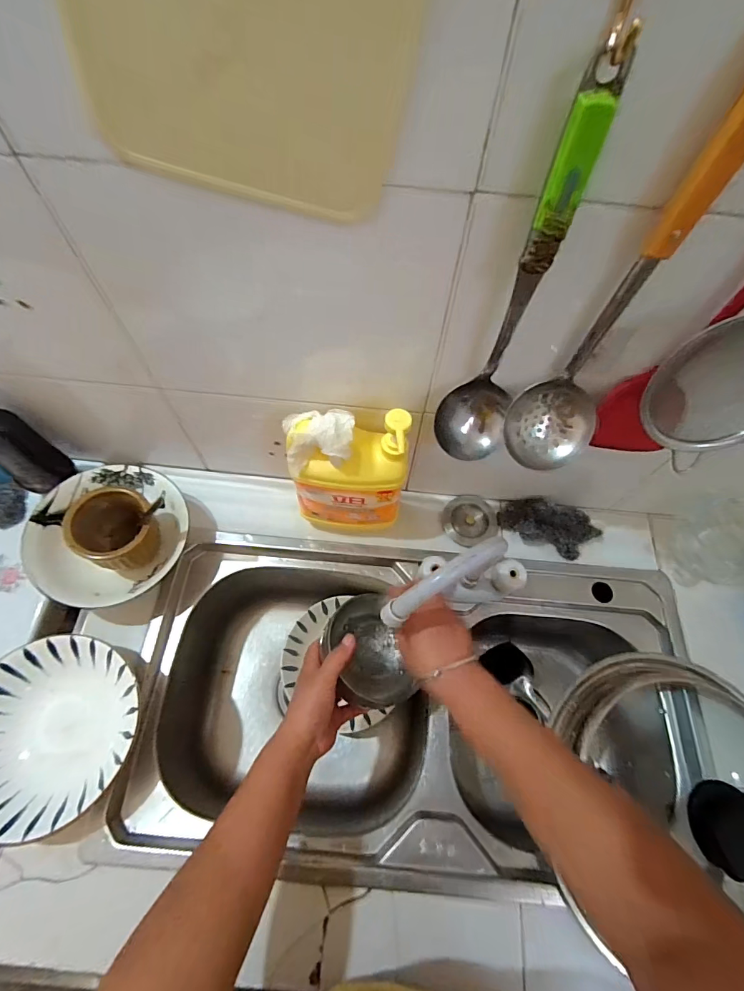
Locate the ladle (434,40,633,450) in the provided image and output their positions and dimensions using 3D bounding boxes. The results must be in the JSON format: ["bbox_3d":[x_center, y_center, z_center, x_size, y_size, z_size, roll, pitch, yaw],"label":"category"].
[{"bbox_3d":[0.116,-0.143,0.362,0.073,0.324,0.061,23,65,9],"label":"ladle"}]

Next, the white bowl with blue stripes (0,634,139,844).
[{"bbox_3d":[-0.377,0.275,0.510,0.193,0.045,0.197,1,64,-2],"label":"white bowl with blue stripes"}]

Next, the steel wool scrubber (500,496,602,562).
[{"bbox_3d":[0.272,0.044,0.659,0.144,0.033,0.072,21,65,8],"label":"steel wool scrubber"}]

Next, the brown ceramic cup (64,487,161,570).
[{"bbox_3d":[-0.335,0.050,0.574,0.087,0.099,0.095,32,67,13],"label":"brown ceramic cup"}]

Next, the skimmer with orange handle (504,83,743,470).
[{"bbox_3d":[0.196,-0.132,0.345,0.084,0.332,0.079,37,68,15],"label":"skimmer with orange handle"}]

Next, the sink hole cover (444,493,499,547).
[{"bbox_3d":[0.154,0.037,0.674,0.081,0.026,0.074,-21,66,-12],"label":"sink hole cover"}]

